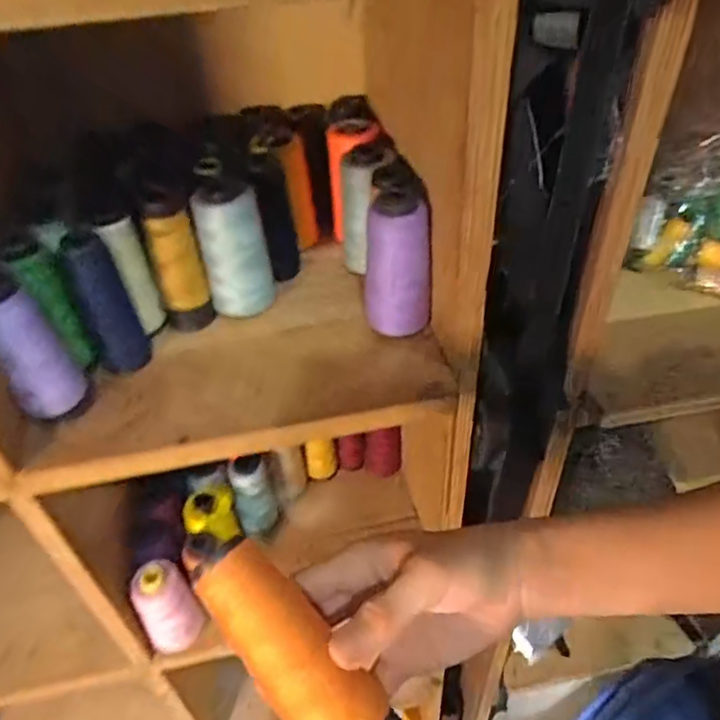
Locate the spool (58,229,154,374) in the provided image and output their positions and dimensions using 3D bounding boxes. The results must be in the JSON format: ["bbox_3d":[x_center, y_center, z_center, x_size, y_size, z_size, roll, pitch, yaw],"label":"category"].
[{"bbox_3d":[-0.194,-0.043,0.454,0.036,0.109,0.030,-20,45,-19],"label":"spool"}]

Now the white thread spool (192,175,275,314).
[{"bbox_3d":[-0.106,-0.096,0.499,0.053,0.109,0.045,-10,43,-8],"label":"white thread spool"}]

